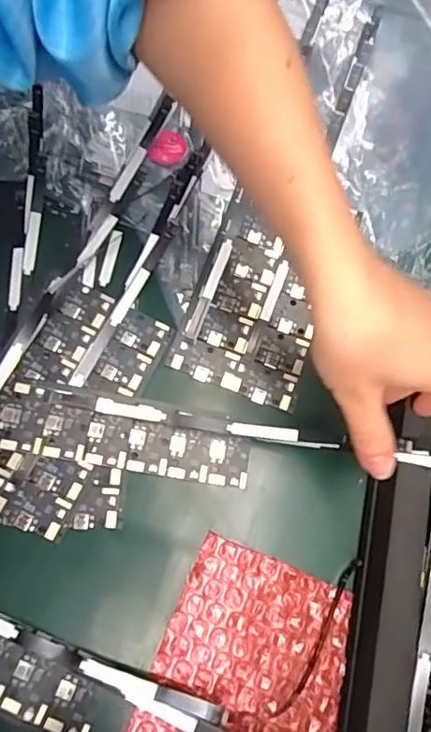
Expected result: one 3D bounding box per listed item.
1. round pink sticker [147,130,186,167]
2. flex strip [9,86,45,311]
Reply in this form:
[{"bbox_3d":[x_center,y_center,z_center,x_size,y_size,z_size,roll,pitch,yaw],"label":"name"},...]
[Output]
[{"bbox_3d":[-0.029,-0.136,0.344,0.020,0.007,0.025,26,74,8],"label":"round pink sticker"},{"bbox_3d":[-0.110,-0.097,0.328,0.011,0.011,0.127,6,88,2],"label":"flex strip"}]

